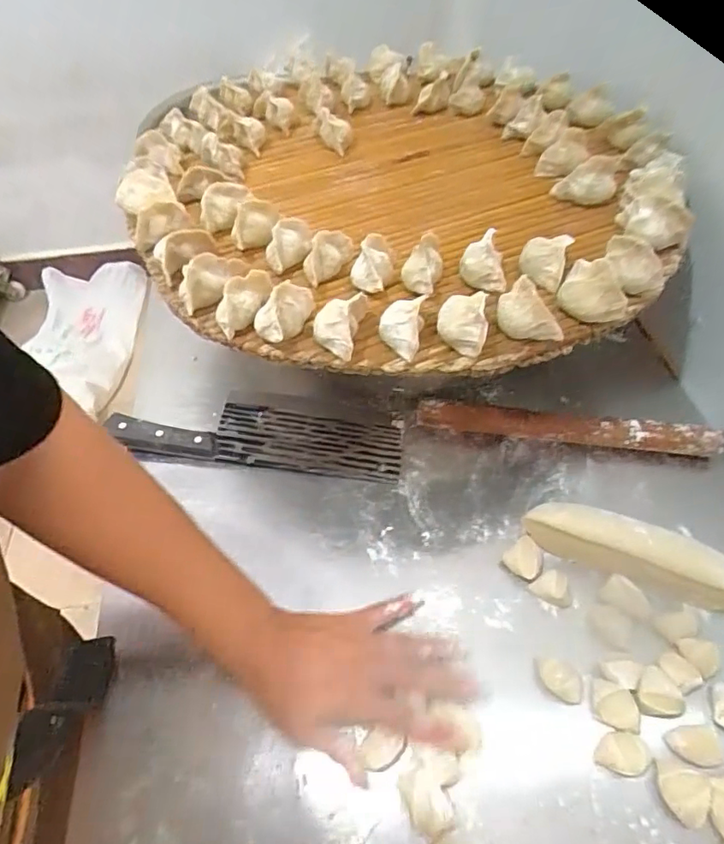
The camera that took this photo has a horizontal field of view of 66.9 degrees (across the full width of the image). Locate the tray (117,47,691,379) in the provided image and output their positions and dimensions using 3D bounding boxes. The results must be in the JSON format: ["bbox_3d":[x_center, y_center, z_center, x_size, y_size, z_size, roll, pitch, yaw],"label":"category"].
[{"bbox_3d":[0.030,-0.247,0.546,0.503,0.051,0.500,-11,53,-5],"label":"tray"}]

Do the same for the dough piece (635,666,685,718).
[{"bbox_3d":[0.215,0.199,0.399,0.032,0.015,0.033,-2,52,2],"label":"dough piece"}]

